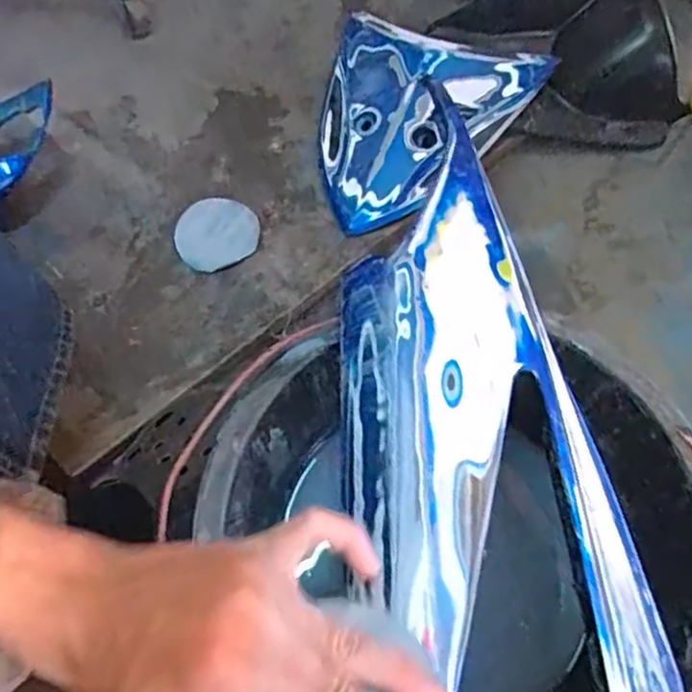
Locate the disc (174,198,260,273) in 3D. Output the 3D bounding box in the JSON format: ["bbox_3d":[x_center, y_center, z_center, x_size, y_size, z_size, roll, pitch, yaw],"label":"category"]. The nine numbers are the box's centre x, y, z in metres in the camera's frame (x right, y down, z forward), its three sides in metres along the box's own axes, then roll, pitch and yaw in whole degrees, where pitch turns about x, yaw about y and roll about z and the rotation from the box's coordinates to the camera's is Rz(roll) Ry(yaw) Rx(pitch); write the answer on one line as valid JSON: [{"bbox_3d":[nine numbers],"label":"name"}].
[{"bbox_3d":[-0.144,-0.128,0.745,0.093,0.012,0.089,1,67,-3],"label":"disc"}]

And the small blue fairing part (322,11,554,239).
[{"bbox_3d":[0.073,-0.264,0.790,0.256,0.069,0.309,22,67,7],"label":"small blue fairing part"}]

